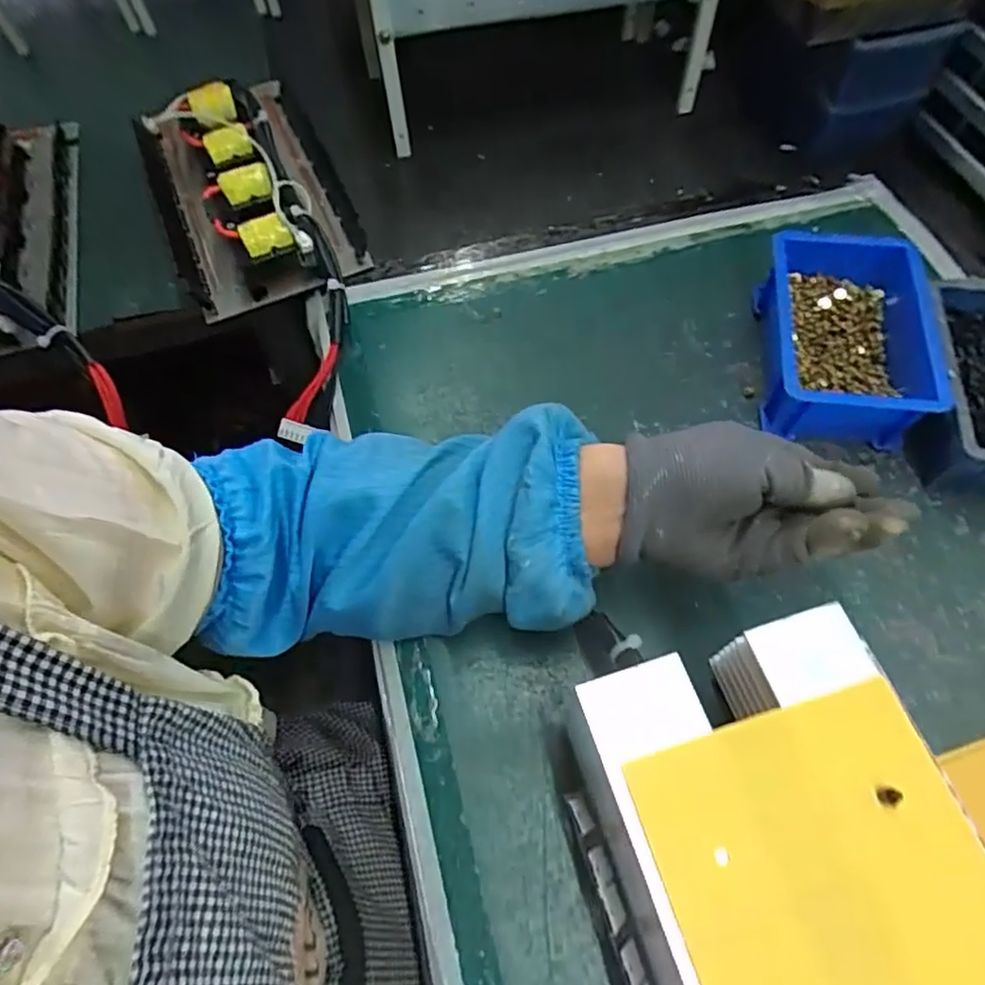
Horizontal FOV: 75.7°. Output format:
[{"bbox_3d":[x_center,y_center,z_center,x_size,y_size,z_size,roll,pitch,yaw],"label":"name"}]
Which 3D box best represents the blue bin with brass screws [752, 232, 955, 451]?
[{"bbox_3d":[0.238,-0.105,0.436,0.100,0.055,0.150,8,63,8],"label":"blue bin with brass screws"}]

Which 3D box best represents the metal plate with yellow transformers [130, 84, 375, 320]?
[{"bbox_3d":[-0.215,-0.273,0.540,0.150,0.065,0.314,-23,63,-9],"label":"metal plate with yellow transformers"}]

